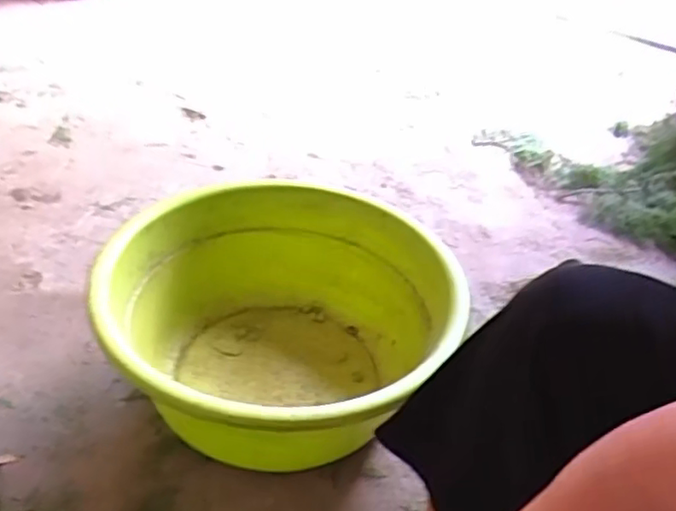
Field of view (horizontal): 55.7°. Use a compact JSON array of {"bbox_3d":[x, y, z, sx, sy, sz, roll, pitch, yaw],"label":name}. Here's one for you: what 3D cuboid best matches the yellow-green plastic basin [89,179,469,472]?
[{"bbox_3d":[-0.077,0.098,0.863,0.437,0.201,0.443,4,38,-3],"label":"yellow-green plastic basin"}]

